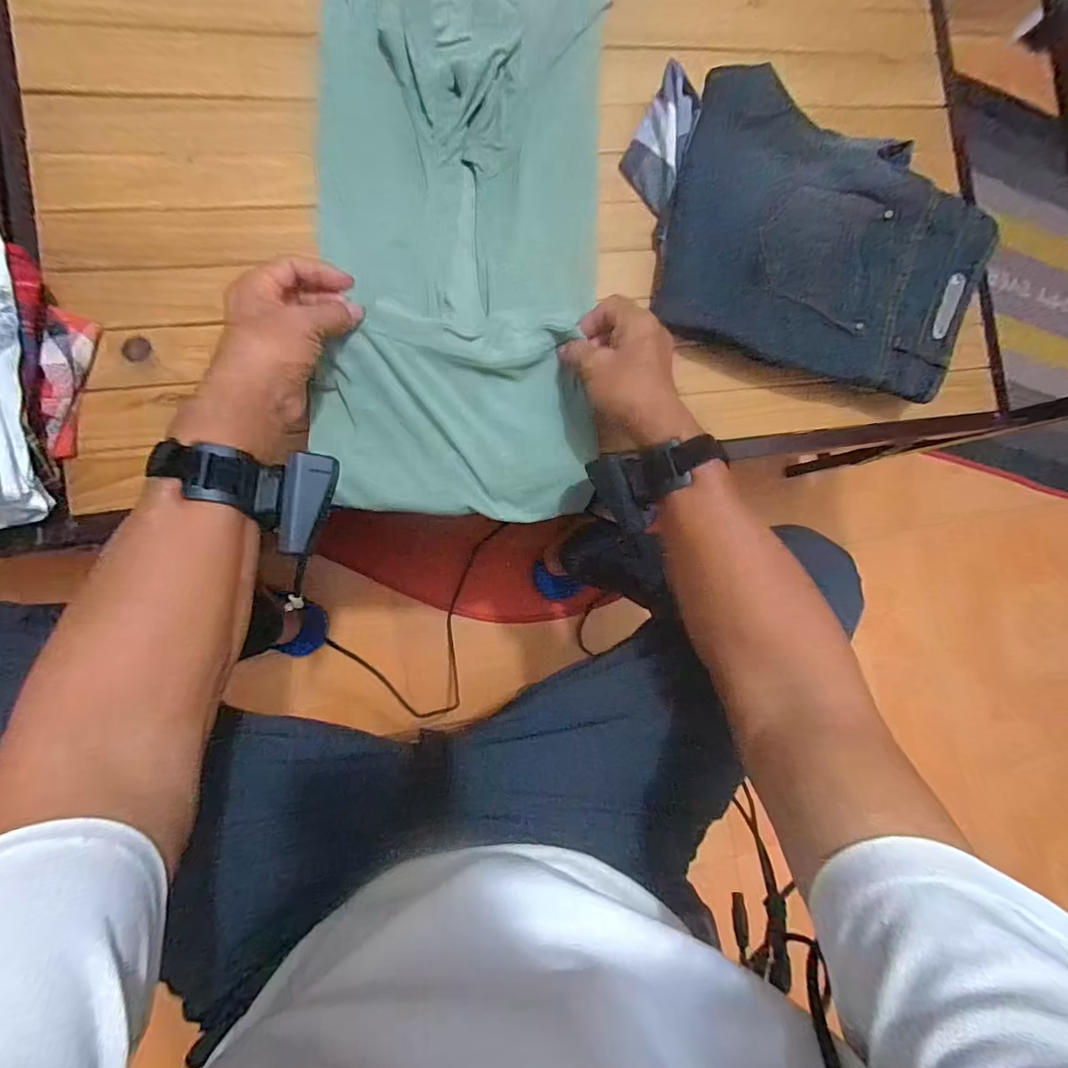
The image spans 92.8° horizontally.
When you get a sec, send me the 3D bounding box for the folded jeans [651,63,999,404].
[{"bbox_3d":[0.286,-0.284,0.498,0.307,0.035,0.245,18,86,-5],"label":"folded jeans"}]

